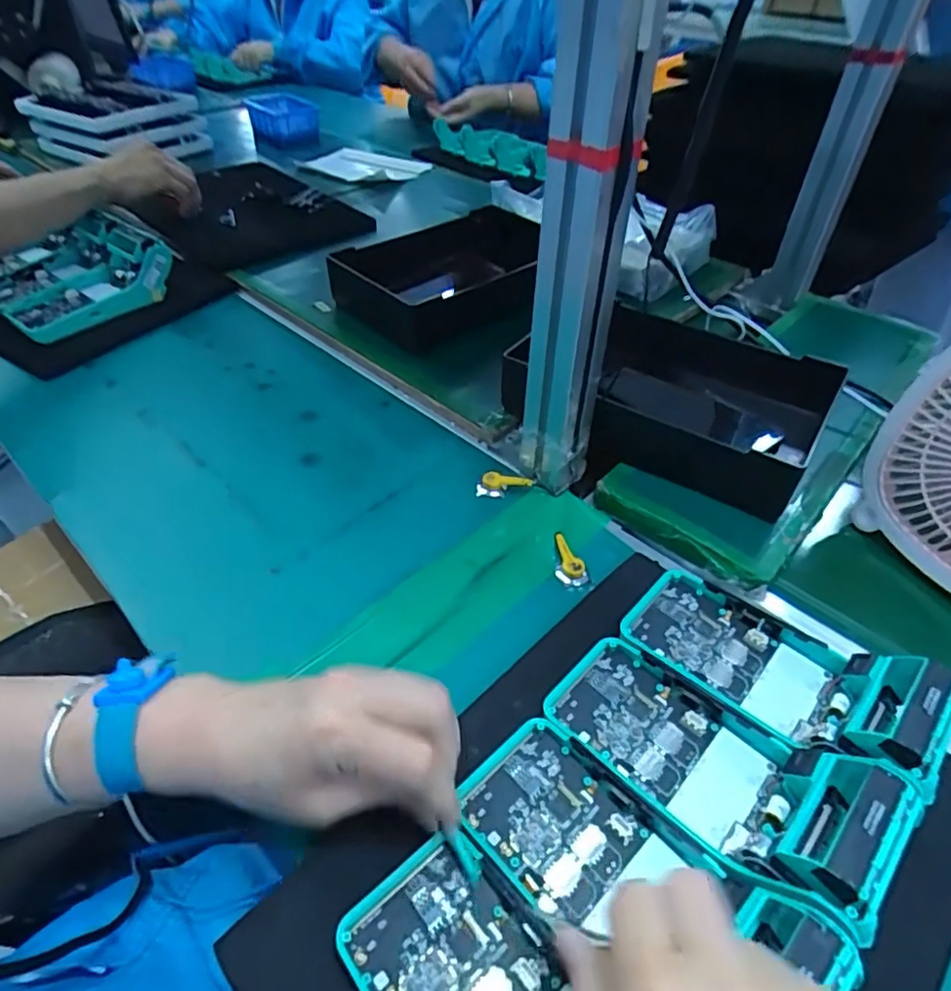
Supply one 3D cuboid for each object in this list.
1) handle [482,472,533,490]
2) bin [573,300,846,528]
[{"bbox_3d":[0.027,-0.011,0.514,0.041,0.013,0.012,4,46,5],"label":"handle"},{"bbox_3d":[0.199,-0.070,0.534,0.187,0.063,0.167,18,48,17],"label":"bin"}]

